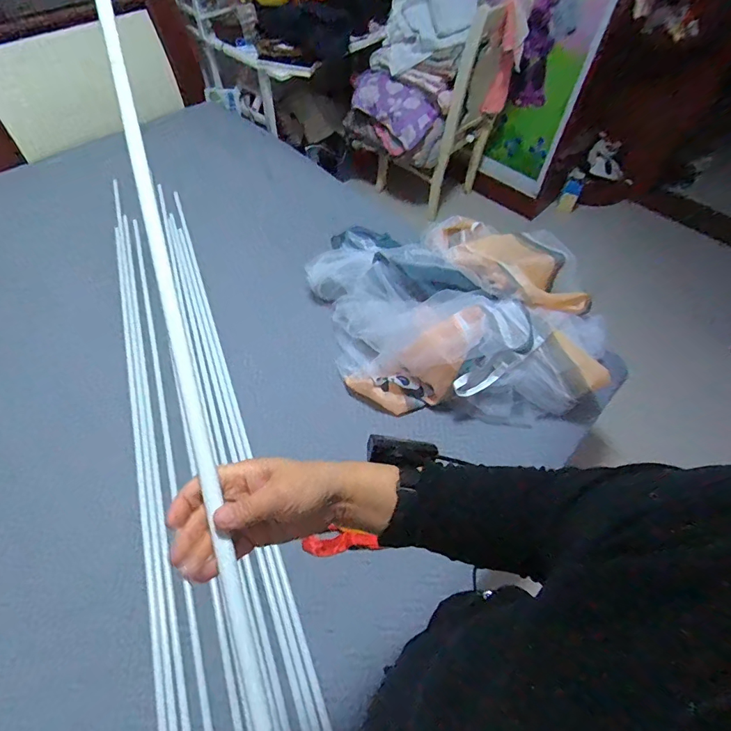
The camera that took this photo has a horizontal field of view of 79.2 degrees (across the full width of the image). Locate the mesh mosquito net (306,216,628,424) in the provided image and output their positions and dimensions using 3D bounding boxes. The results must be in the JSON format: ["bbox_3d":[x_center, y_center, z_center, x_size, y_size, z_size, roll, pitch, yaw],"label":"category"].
[{"bbox_3d":[0.239,-0.153,1.137,0.785,0.236,0.520,5,55,0],"label":"mesh mosquito net"}]

